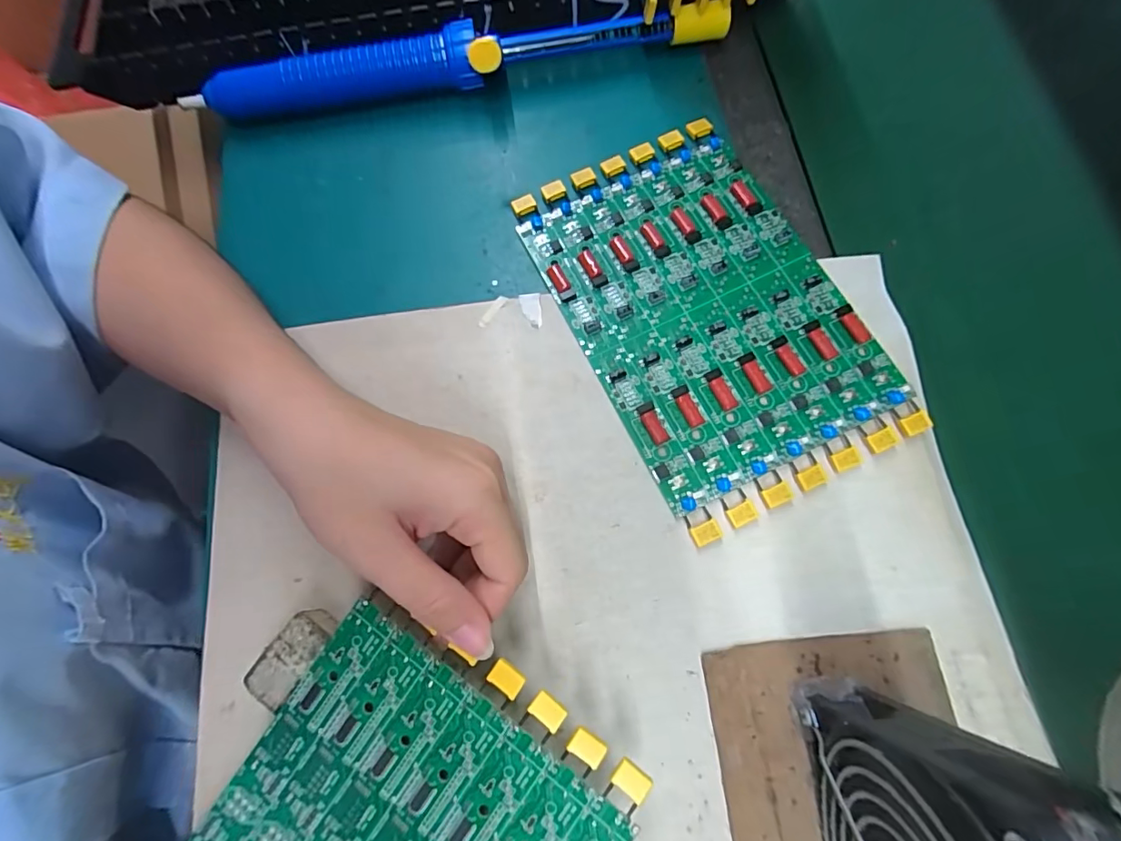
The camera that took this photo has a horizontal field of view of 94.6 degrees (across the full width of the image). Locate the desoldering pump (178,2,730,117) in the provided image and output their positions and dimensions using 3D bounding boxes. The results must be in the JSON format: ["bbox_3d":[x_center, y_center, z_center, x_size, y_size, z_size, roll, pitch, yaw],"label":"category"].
[{"bbox_3d":[-0.059,-0.209,0.301,0.312,0.027,0.025,-6,73,0],"label":"desoldering pump"}]

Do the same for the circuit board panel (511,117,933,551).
[{"bbox_3d":[0.073,-0.059,0.268,0.129,0.010,0.205,-25,74,-6],"label":"circuit board panel"}]

